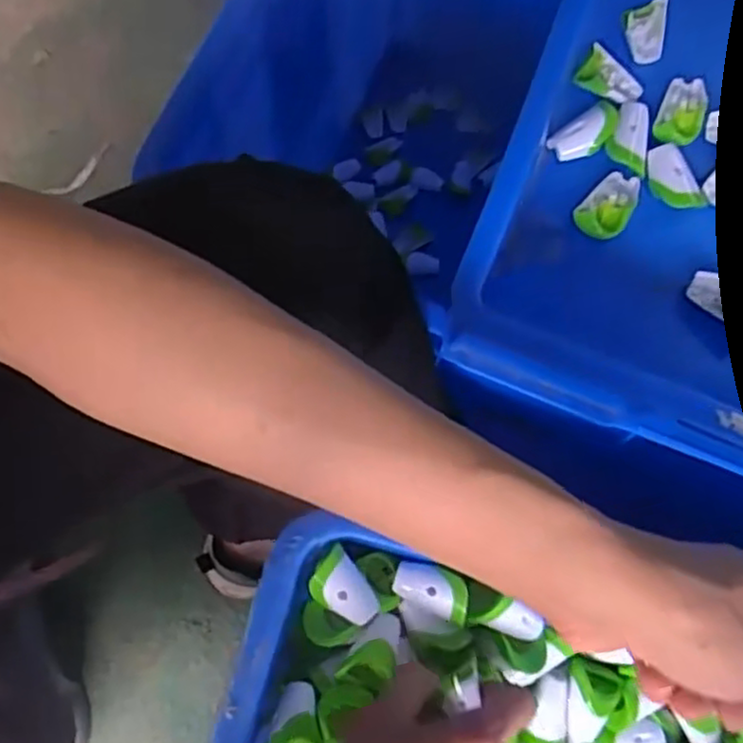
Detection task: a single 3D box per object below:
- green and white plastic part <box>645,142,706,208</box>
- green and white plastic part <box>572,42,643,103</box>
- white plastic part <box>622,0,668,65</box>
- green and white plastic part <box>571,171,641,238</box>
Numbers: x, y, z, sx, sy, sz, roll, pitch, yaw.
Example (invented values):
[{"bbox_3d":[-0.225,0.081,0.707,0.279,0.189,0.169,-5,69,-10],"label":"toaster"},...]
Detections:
[{"bbox_3d":[0.189,-0.121,0.444,0.023,0.008,0.046,-31,78,-10],"label":"green and white plastic part"},{"bbox_3d":[0.158,-0.193,0.468,0.042,0.010,0.027,33,76,7],"label":"green and white plastic part"},{"bbox_3d":[0.184,-0.231,0.480,0.029,0.010,0.046,8,74,0],"label":"white plastic part"},{"bbox_3d":[0.148,-0.103,0.440,0.030,0.008,0.048,39,77,8],"label":"green and white plastic part"}]

